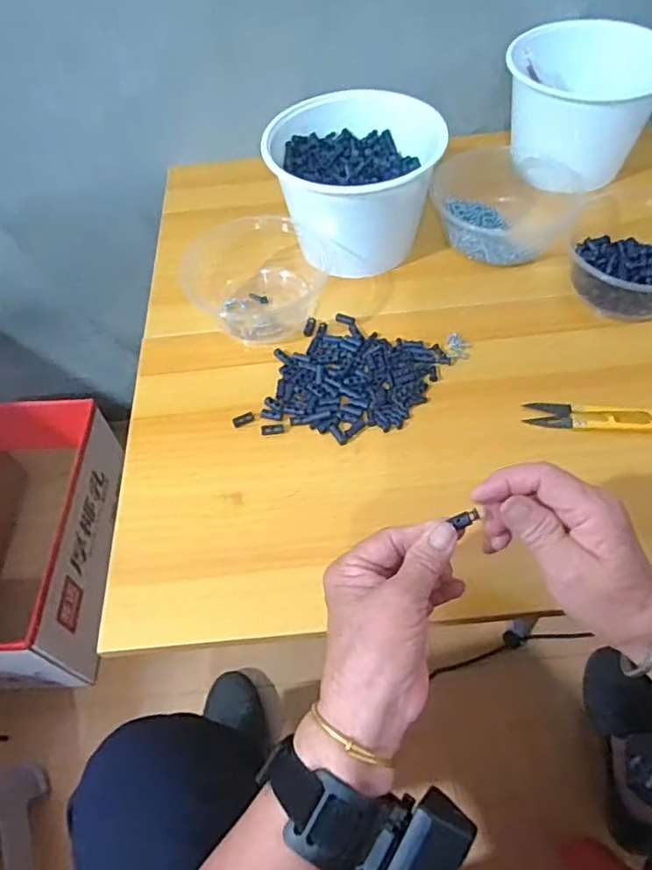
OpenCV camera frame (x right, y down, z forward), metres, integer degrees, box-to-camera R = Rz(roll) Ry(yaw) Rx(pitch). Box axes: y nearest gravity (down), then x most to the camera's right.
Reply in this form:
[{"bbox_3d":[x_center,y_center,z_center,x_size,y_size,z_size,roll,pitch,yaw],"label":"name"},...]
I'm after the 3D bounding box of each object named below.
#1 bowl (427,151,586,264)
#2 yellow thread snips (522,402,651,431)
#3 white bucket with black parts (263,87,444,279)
[{"bbox_3d":[0.184,-0.240,0.605,0.139,0.054,0.149,-2,55,3],"label":"bowl"},{"bbox_3d":[0.215,-0.016,0.470,0.104,0.010,0.028,7,56,9],"label":"yellow thread snips"},{"bbox_3d":[0.030,-0.248,0.589,0.161,0.115,0.137,-3,55,2],"label":"white bucket with black parts"}]

